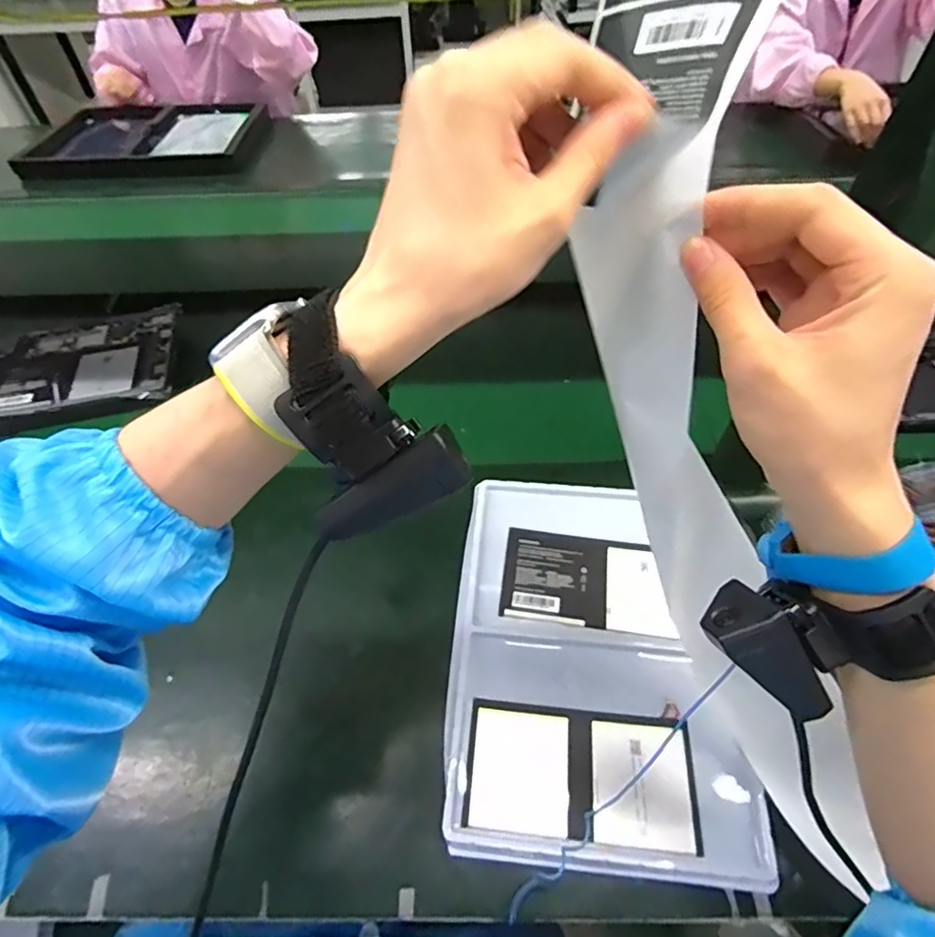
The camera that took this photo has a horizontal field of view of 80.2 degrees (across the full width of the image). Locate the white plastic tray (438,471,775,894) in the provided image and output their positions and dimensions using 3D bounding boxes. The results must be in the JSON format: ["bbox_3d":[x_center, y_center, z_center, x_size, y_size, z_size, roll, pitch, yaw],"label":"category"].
[{"bbox_3d":[0.109,0.156,0.483,0.230,0.026,0.316,3,53,5],"label":"white plastic tray"}]

